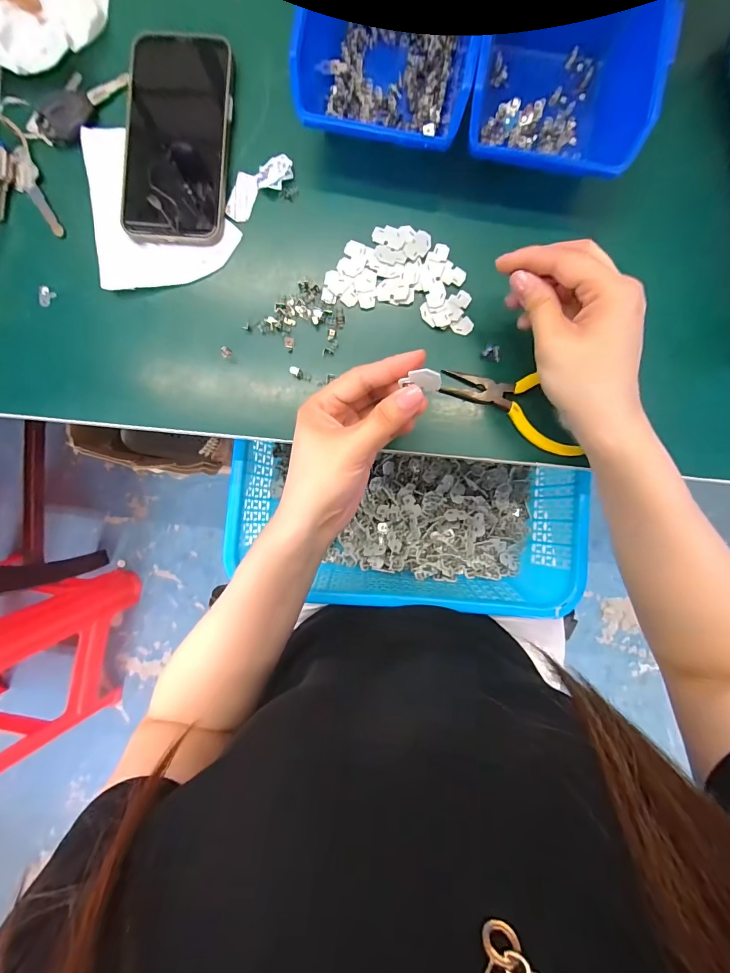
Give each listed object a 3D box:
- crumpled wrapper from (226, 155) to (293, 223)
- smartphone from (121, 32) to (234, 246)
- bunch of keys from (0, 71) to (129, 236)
[{"bbox_3d":[-0.087,-0.242,0.316,0.063,0.009,0.029,-40,90,0],"label":"crumpled wrapper"},{"bbox_3d":[-0.148,-0.269,0.310,0.078,0.015,0.147,4,90,0],"label":"smartphone"},{"bbox_3d":[-0.259,-0.279,0.314,0.083,0.022,0.138,21,90,0],"label":"bunch of keys"}]

